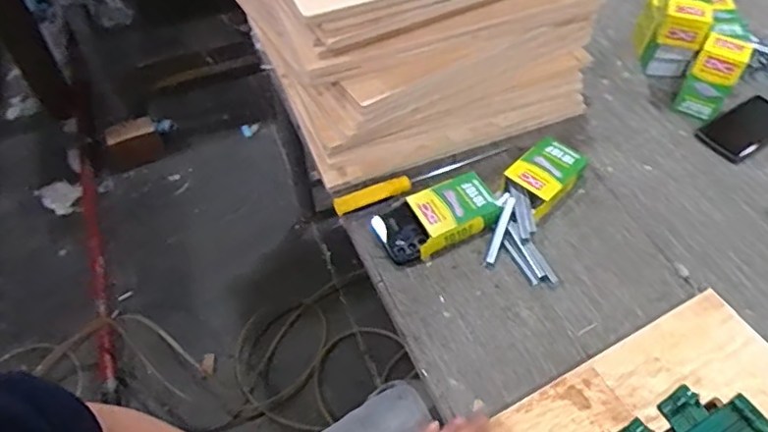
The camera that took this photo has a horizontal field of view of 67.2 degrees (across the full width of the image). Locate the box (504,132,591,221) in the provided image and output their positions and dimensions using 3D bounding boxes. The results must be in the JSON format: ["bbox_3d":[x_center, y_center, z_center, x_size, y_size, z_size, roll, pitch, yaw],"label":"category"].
[{"bbox_3d":[0.230,-0.058,0.837,0.126,0.038,0.077,-37,59,-26],"label":"box"}]

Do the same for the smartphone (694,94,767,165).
[{"bbox_3d":[0.582,-0.142,0.922,0.168,0.009,0.084,-27,55,-20],"label":"smartphone"}]

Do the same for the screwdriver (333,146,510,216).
[{"bbox_3d":[0.062,-0.058,0.851,0.290,0.030,0.025,-20,53,-15],"label":"screwdriver"}]

